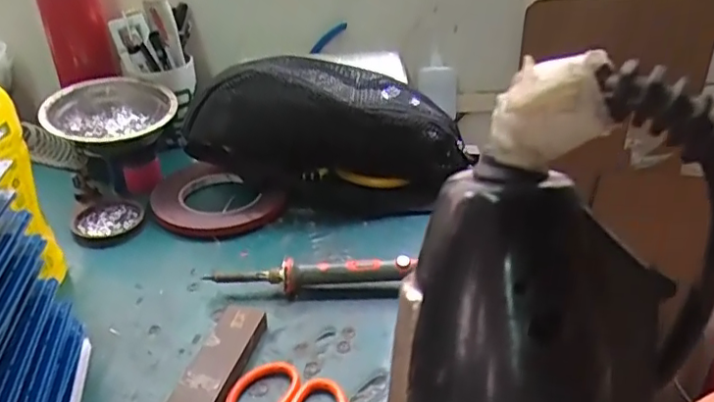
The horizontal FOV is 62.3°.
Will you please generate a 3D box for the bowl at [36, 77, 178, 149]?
[{"bbox_3d":[-0.255,-0.091,0.615,0.122,0.037,0.122,0,31,0],"label":"bowl"}]

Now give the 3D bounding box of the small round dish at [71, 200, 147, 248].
[{"bbox_3d":[-0.239,0.019,0.567,0.064,0.011,0.074,-13,33,-20],"label":"small round dish"}]

